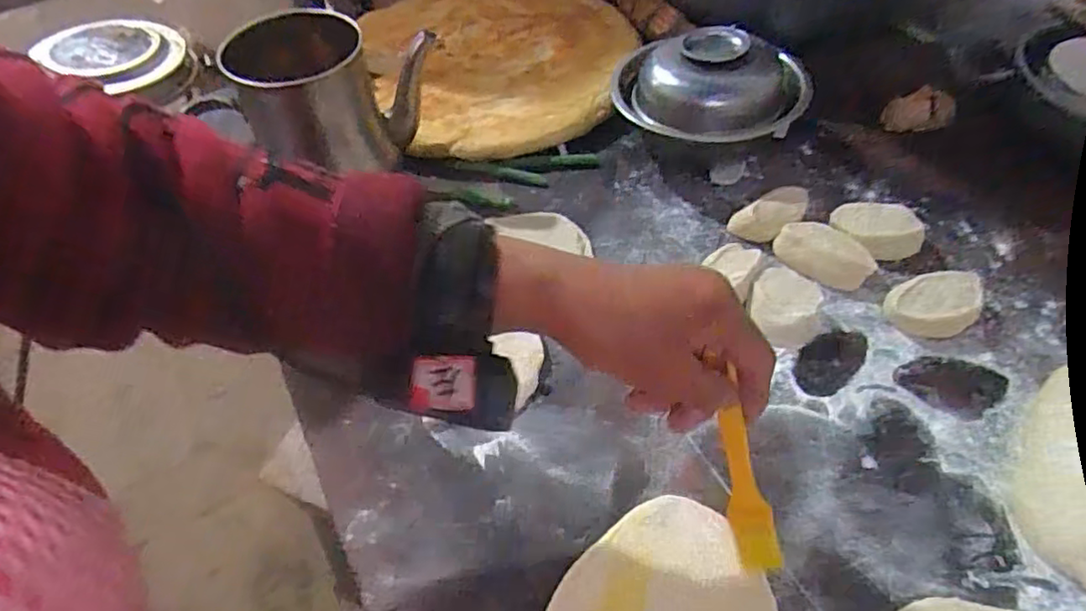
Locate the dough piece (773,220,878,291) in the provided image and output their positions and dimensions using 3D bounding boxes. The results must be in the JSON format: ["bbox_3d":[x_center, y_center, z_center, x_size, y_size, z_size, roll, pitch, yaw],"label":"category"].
[{"bbox_3d":[0.215,-0.041,0.484,0.071,0.023,0.039,33,61,25],"label":"dough piece"}]

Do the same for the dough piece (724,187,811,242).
[{"bbox_3d":[0.185,-0.074,0.515,0.058,0.028,0.034,-26,56,-17],"label":"dough piece"}]

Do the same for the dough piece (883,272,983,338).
[{"bbox_3d":[0.284,-0.001,0.453,0.066,0.026,0.043,-2,52,1],"label":"dough piece"}]

